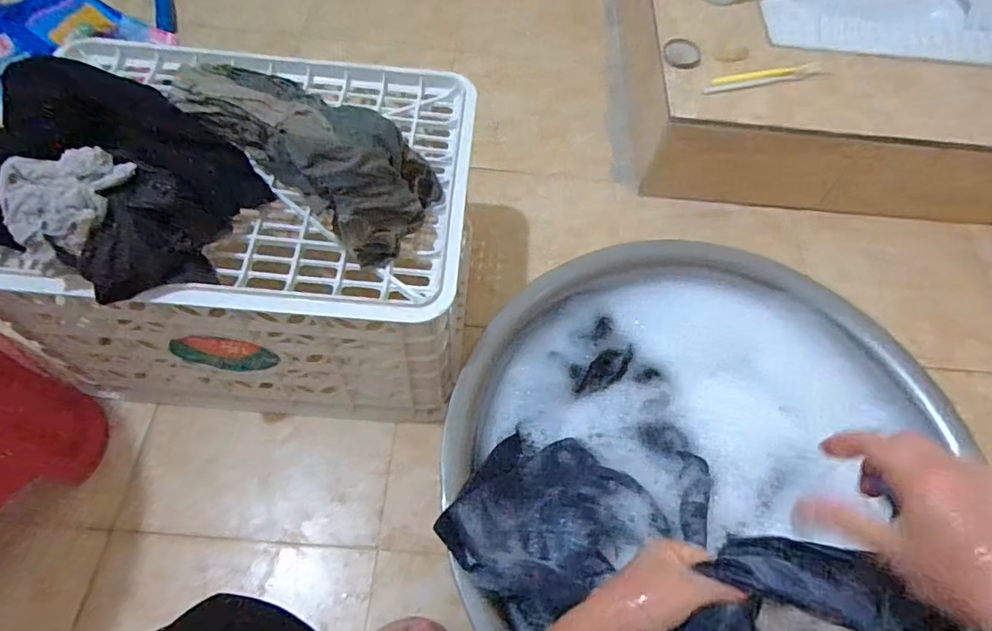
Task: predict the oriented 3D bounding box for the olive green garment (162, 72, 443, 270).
[{"bbox_3d":[-0.175,-0.178,0.531,0.274,0.095,0.123,37,65,17],"label":"olive green garment"}]

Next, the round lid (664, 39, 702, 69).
[{"bbox_3d":[0.282,-0.396,0.843,0.054,0.011,0.054,1,60,-3],"label":"round lid"}]

